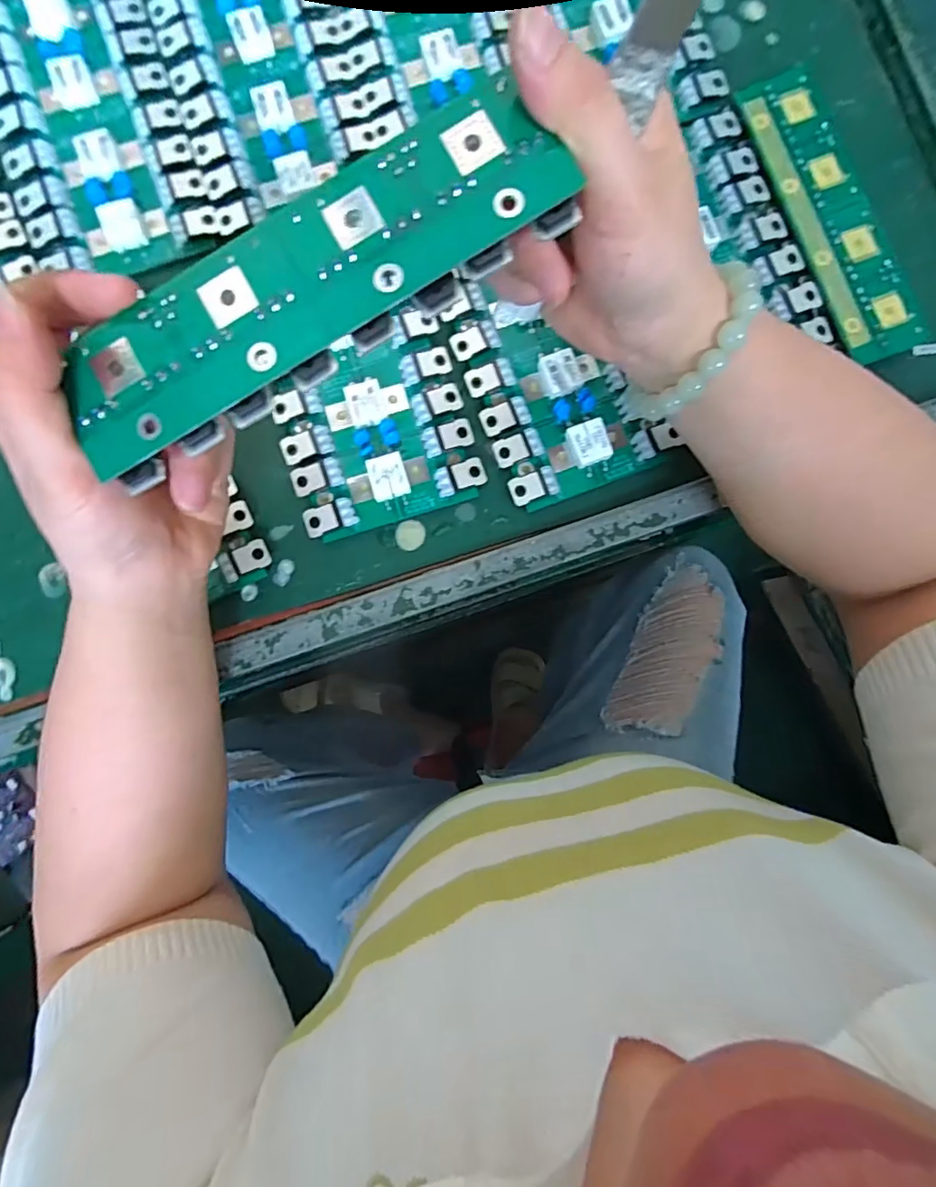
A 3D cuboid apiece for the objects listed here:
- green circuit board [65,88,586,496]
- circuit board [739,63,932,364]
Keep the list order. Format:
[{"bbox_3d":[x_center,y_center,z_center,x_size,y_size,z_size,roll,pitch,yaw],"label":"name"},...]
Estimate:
[{"bbox_3d":[-0.051,-0.099,0.179,0.173,0.008,0.050,-29,87,4],"label":"green circuit board"},{"bbox_3d":[0.213,-0.224,0.319,0.049,0.007,0.183,-23,87,-1],"label":"circuit board"}]

